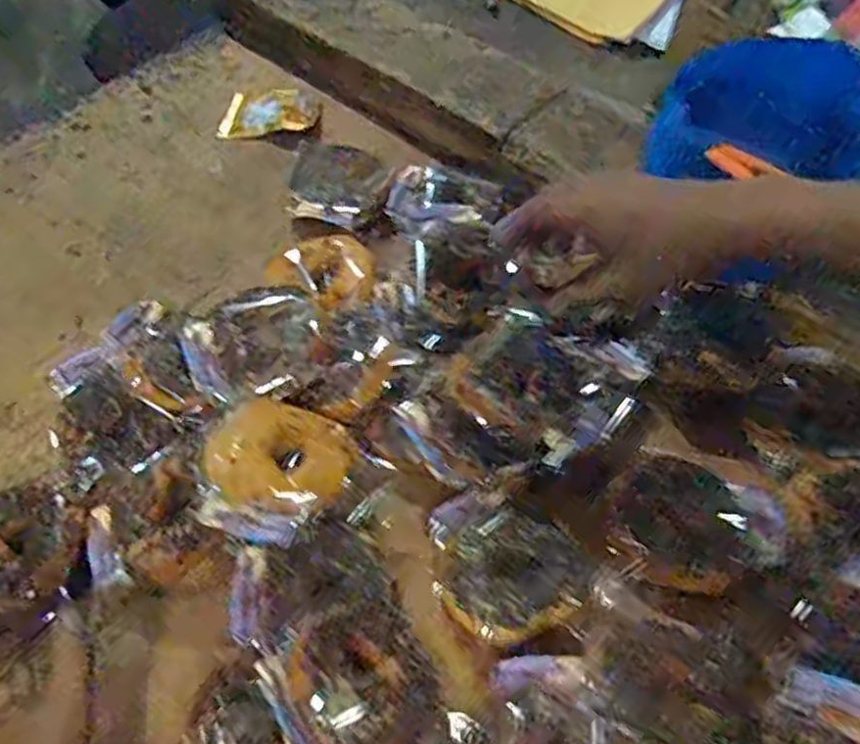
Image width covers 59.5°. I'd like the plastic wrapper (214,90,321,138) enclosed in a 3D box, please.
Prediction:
[{"bbox_3d":[-0.164,-0.264,0.766,0.100,0.016,0.066,-8,54,-3],"label":"plastic wrapper"}]

